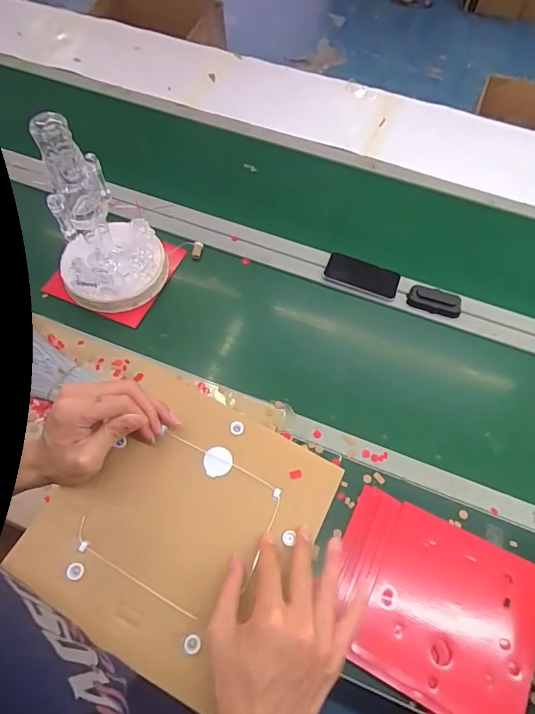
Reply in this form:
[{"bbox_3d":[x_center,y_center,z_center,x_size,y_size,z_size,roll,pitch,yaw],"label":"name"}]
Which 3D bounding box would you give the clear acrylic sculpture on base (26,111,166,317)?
[{"bbox_3d":[-0.311,-0.250,0.791,0.199,0.333,0.192,-14,64,-7],"label":"clear acrylic sculpture on base"}]

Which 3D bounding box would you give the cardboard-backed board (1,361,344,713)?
[{"bbox_3d":[-0.074,0.139,0.384,0.213,0.010,0.211,28,62,7],"label":"cardboard-backed board"}]

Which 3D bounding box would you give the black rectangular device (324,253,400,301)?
[{"bbox_3d":[0.201,-0.172,0.924,0.154,0.008,0.070,20,74,12],"label":"black rectangular device"}]

